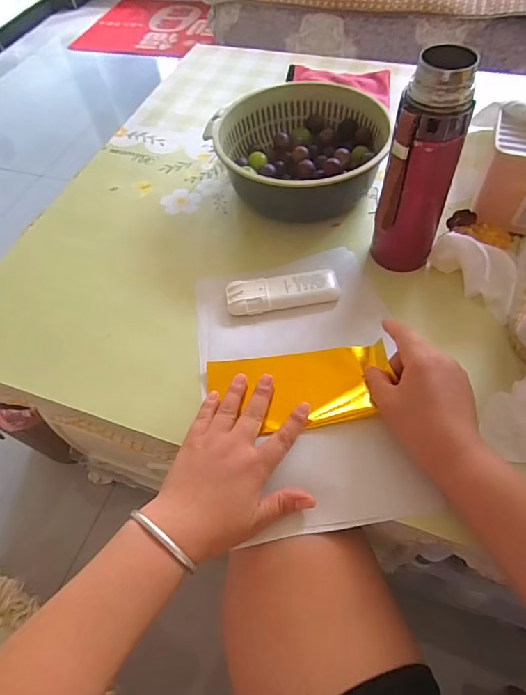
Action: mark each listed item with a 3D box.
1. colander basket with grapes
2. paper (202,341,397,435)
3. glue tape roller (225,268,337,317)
[{"bbox_3d":[0.051,-0.275,0.609,0.224,0.076,0.189,8,57,10],"label":"colander basket with grapes"},{"bbox_3d":[0.036,0.039,0.442,0.177,0.012,0.081,-8,57,3],"label":"paper"},{"bbox_3d":[0.023,-0.063,0.504,0.125,0.016,0.045,-9,56,-1],"label":"glue tape roller"}]

